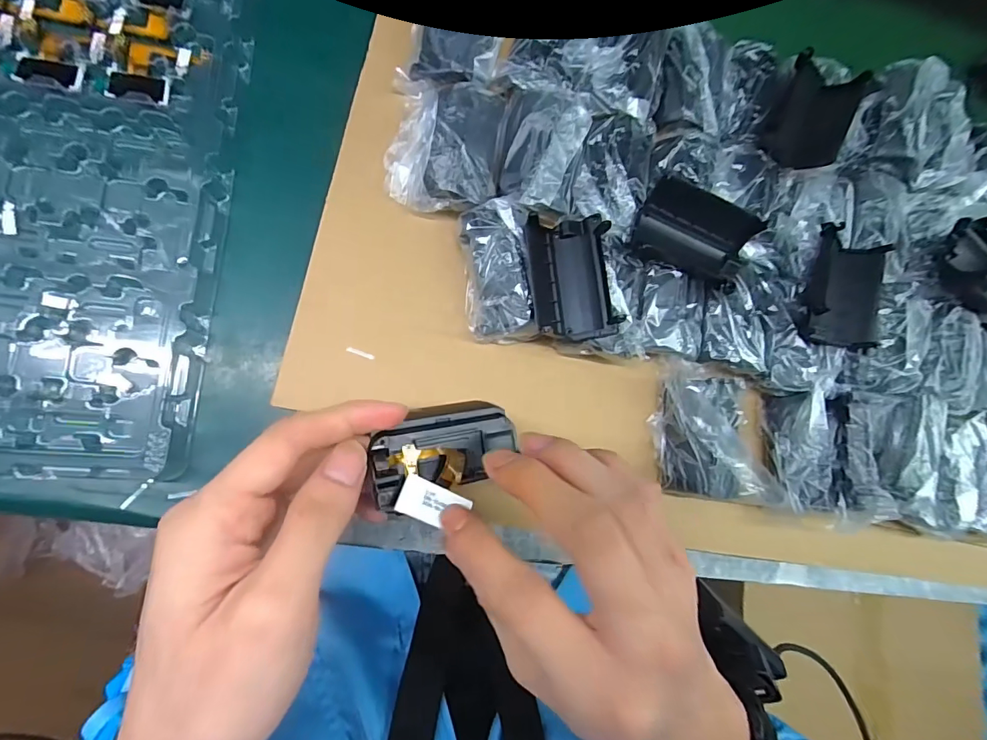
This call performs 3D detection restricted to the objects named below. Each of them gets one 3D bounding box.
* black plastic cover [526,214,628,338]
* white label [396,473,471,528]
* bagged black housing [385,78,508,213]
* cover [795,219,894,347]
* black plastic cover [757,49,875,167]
[{"bbox_3d":[0.043,-0.054,0.259,0.046,0.018,0.070,-3,81,-12],"label":"black plastic cover"},{"bbox_3d":[-0.025,0.057,0.191,0.031,0.004,0.016,28,55,-13],"label":"white label"},{"bbox_3d":[-0.029,-0.134,0.268,0.064,0.022,0.079,8,79,-10],"label":"bagged black housing"},{"bbox_3d":[0.221,-0.051,0.286,0.048,0.021,0.073,20,77,-7],"label":"cover"},{"bbox_3d":[0.211,-0.170,0.299,0.049,0.020,0.072,31,76,-5],"label":"black plastic cover"}]

